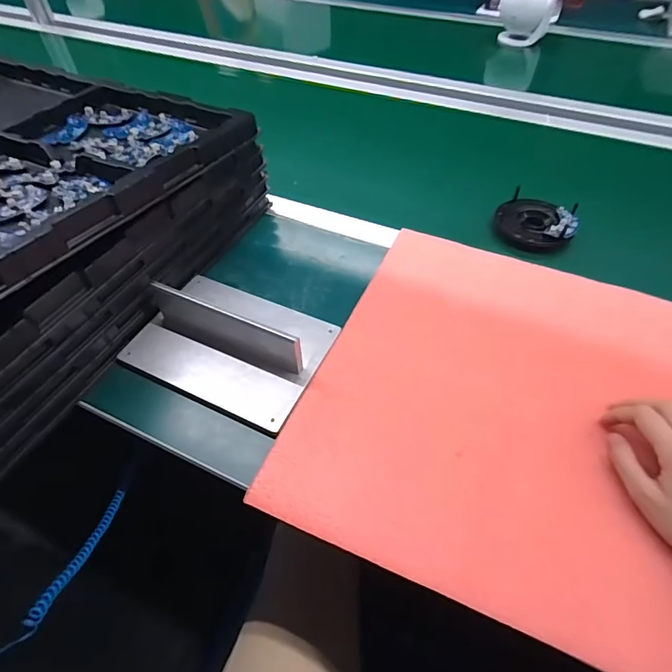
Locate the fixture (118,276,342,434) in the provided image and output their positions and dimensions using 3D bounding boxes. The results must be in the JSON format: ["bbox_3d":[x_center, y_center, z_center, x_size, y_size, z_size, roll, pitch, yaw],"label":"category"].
[{"bbox_3d":[-0.115,-0.008,0.456,0.202,0.061,0.144,20,53,16],"label":"fixture"}]

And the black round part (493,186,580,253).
[{"bbox_3d":[0.273,-0.158,0.595,0.101,0.027,0.097,22,54,17],"label":"black round part"}]

